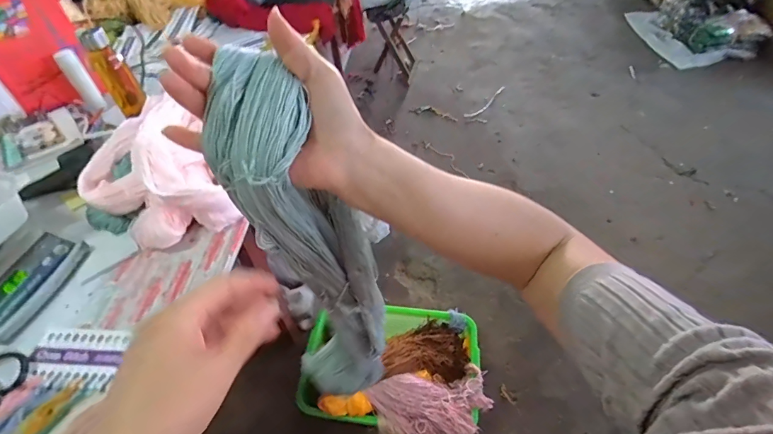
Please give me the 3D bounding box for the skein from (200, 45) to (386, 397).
[{"bbox_3d":[-0.068,0.071,0.437,0.073,0.472,0.114,27,57,33],"label":"skein"}]

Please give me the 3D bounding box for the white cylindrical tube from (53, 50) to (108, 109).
[{"bbox_3d":[-0.768,-0.344,1.010,0.046,0.147,0.043,-36,33,-26],"label":"white cylindrical tube"}]

